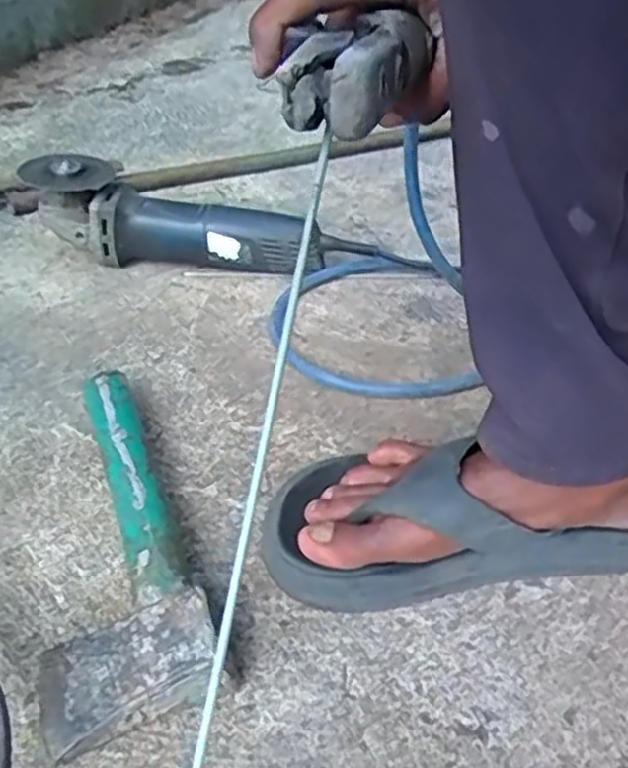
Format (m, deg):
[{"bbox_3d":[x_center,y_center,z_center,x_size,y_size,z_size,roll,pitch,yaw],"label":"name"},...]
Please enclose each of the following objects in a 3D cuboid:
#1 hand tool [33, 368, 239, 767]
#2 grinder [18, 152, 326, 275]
[{"bbox_3d":[-0.128,0.084,0.443,0.096,0.040,0.255,-14,40,-20],"label":"hand tool"},{"bbox_3d":[-0.130,-0.151,0.707,0.269,0.094,0.070,10,38,10],"label":"grinder"}]

